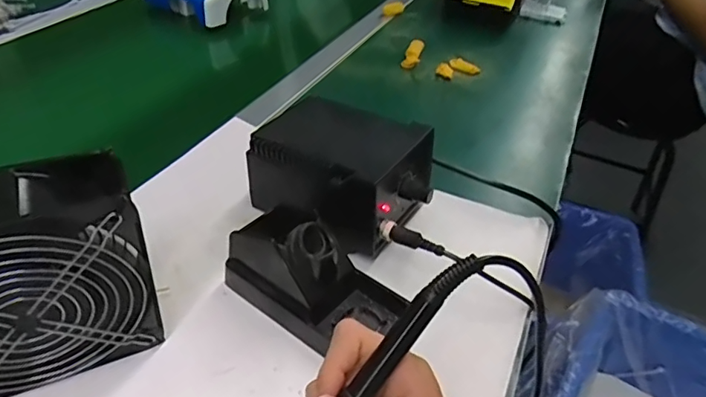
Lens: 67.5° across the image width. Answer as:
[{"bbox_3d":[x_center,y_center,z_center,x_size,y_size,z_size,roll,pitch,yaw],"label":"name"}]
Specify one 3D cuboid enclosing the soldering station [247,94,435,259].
[{"bbox_3d":[-0.003,-0.033,0.508,0.154,0.085,0.127,28,44,25],"label":"soldering station"}]

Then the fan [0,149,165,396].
[{"bbox_3d":[-0.209,0.055,0.331,0.151,0.143,0.062,-17,44,-25],"label":"fan"}]

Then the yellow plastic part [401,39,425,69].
[{"bbox_3d":[0.096,-0.231,0.837,0.027,0.015,0.073,14,54,9],"label":"yellow plastic part"}]

